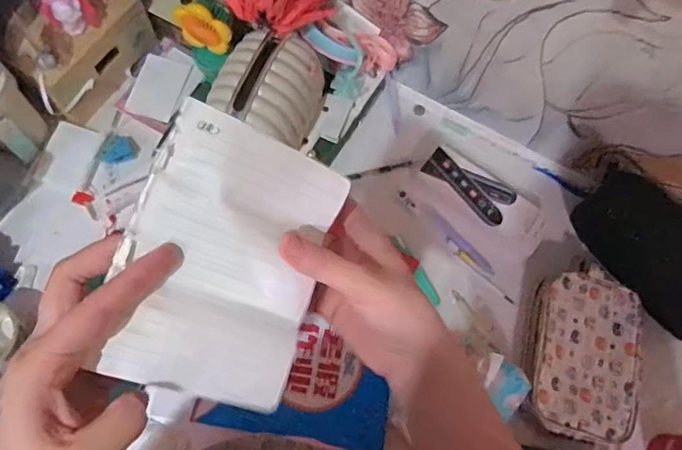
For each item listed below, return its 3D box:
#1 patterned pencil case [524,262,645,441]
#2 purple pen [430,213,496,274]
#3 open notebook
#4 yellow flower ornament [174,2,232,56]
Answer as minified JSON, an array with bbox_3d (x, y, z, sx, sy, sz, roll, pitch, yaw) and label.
[{"bbox_3d":[0.316,0.162,0.662,0.133,0.046,0.222,16,70,3],"label":"patterned pencil case"},{"bbox_3d":[0.174,0.027,0.733,0.015,0.007,0.120,-41,77,-15],"label":"purple pen"},{"bbox_3d":[-0.067,0.023,0.302,0.117,0.016,0.155,22,88,-27],"label":"open notebook"},{"bbox_3d":[-0.182,-0.259,0.671,0.070,0.074,0.020,14,70,2],"label":"yellow flower ornament"}]

